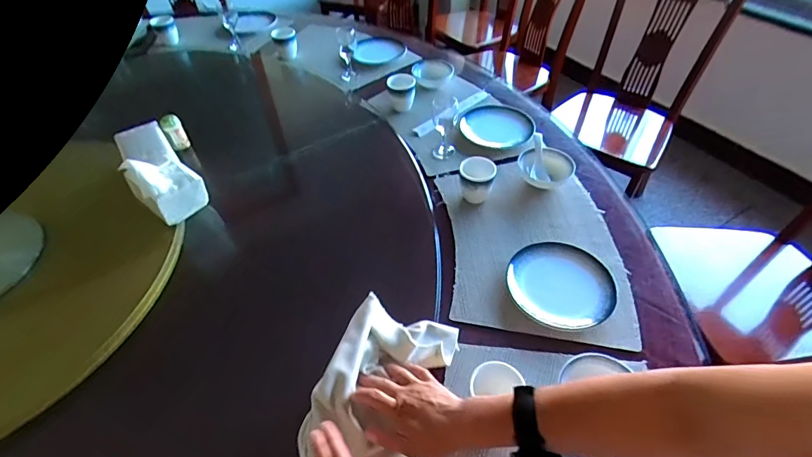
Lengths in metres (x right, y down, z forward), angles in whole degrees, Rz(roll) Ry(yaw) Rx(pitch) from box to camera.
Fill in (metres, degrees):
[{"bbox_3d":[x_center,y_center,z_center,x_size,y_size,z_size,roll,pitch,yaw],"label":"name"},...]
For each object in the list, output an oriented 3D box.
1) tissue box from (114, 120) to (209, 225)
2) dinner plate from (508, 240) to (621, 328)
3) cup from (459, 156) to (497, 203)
[{"bbox_3d":[-0.508,-0.128,0.861,0.102,0.098,0.269,-33,54,-25],"label":"tissue box"},{"bbox_3d":[0.265,0.088,0.718,0.168,0.024,0.170,2,47,-2],"label":"dinner plate"},{"bbox_3d":[0.143,-0.092,0.852,0.067,0.082,0.061,-2,47,2],"label":"cup"}]

